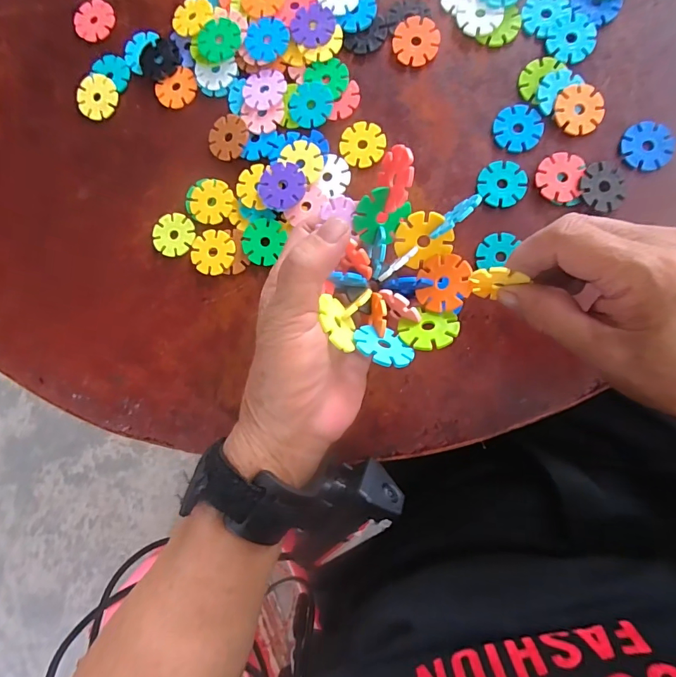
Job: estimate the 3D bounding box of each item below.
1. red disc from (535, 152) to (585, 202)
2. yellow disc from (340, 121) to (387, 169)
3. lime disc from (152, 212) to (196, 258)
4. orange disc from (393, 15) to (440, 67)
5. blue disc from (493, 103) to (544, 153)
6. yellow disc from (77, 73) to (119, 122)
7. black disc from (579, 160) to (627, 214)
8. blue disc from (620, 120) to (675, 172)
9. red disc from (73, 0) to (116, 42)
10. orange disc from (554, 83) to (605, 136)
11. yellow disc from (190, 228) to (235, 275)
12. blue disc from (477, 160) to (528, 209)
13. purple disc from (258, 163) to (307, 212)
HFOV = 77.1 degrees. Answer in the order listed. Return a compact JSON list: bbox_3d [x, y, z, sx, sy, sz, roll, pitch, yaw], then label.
[{"bbox_3d":[0.144,-0.105,0.276,0.027,0.005,0.031,9,87,7],"label":"red disc"},{"bbox_3d":[0.017,-0.136,0.295,0.031,0.004,0.030,0,86,6],"label":"yellow disc"},{"bbox_3d":[-0.119,-0.075,0.306,0.030,0.004,0.030,0,86,6],"label":"lime disc"},{"bbox_3d":[0.054,-0.207,0.296,0.031,0.006,0.032,0,86,6],"label":"orange disc"},{"bbox_3d":[0.121,-0.141,0.283,0.030,0.004,0.031,0,86,6],"label":"blue disc"},{"bbox_3d":[-0.184,-0.184,0.323,0.030,0.005,0.033,0,86,6],"label":"yellow disc"},{"bbox_3d":[0.170,-0.097,0.272,0.029,0.005,0.029,0,86,6],"label":"black disc"},{"bbox_3d":[0.199,-0.125,0.272,0.031,0.004,0.033,0,86,6],"label":"blue disc"},{"bbox_3d":[-0.190,-0.249,0.329,0.032,0.004,0.030,0,86,6],"label":"red disc"},{"bbox_3d":[0.158,-0.150,0.278,0.030,0.006,0.031,0,86,6],"label":"orange disc"},{"bbox_3d":[-0.088,-0.062,0.301,0.029,0.004,0.031,0,86,6],"label":"yellow disc"},{"bbox_3d":[0.109,-0.103,0.282,0.029,0.004,0.030,0,86,6],"label":"blue disc"},{"bbox_3d":[-0.038,-0.105,0.292,0.032,0.004,0.033,-1,86,7],"label":"purple disc"}]

